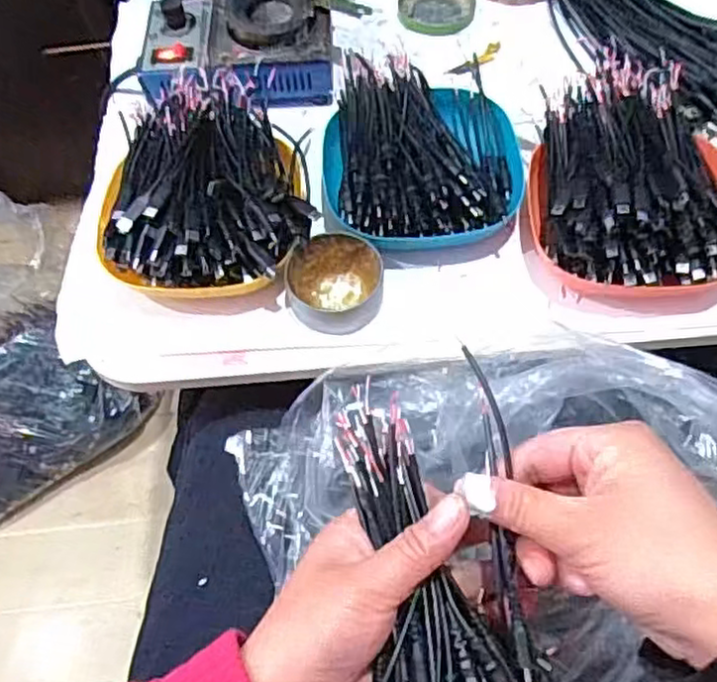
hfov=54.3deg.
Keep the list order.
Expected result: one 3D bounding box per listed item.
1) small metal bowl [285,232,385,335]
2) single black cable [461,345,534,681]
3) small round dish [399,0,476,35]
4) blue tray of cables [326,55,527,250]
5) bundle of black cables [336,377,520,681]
[{"bbox_3d":[-0.015,-0.040,0.464,0.060,0.025,0.059,-2,62,3],"label":"small metal bowl"},{"bbox_3d":[0.064,0.075,0.317,0.016,0.005,0.148,-5,75,2],"label":"single black cable"},{"bbox_3d":[0.069,-0.297,0.619,0.066,0.010,0.063,-2,62,3],"label":"small round dish"},{"bbox_3d":[0.045,-0.134,0.497,0.135,0.046,0.157,0,62,4],"label":"blue tray of cables"},{"bbox_3d":[0.023,0.103,0.314,0.072,0.033,0.174,-9,65,-1],"label":"bundle of black cables"}]

